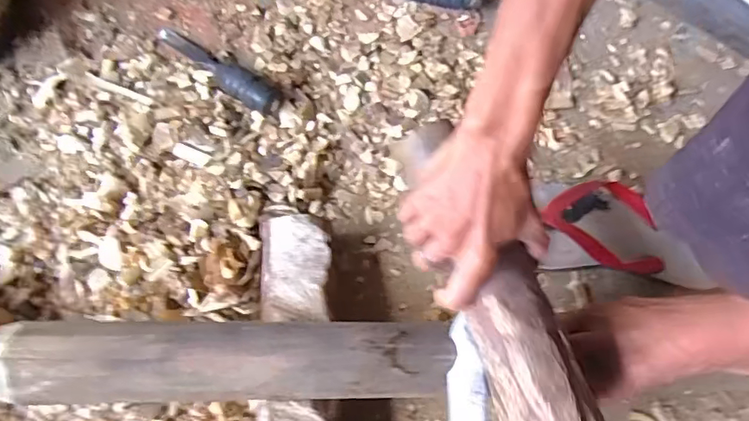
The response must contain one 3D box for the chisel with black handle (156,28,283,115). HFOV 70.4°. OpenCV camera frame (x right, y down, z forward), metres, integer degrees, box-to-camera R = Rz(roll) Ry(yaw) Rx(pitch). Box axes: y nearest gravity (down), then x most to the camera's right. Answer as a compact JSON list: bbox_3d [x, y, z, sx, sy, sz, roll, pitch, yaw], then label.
[{"bbox_3d":[-0.190,-0.174,0.628,0.198,0.032,0.034,37,75,15],"label":"chisel with black handle"}]

